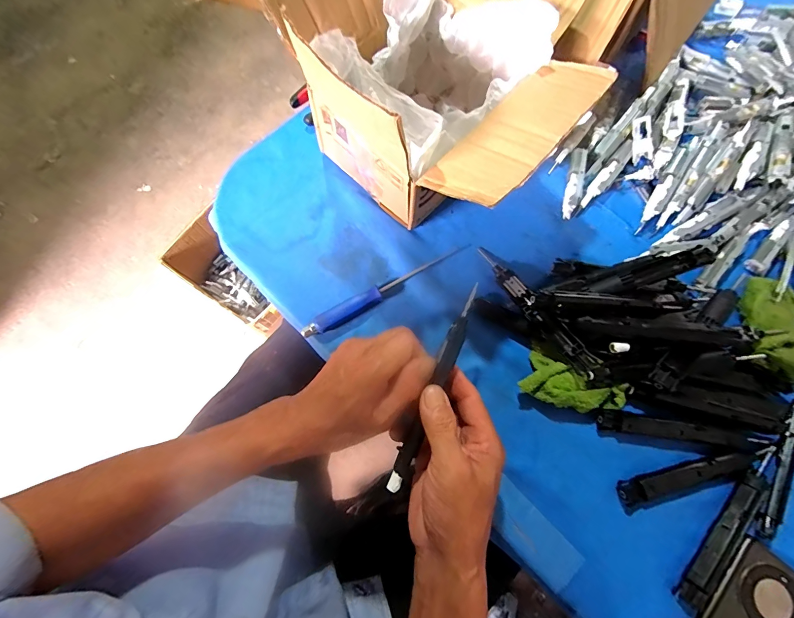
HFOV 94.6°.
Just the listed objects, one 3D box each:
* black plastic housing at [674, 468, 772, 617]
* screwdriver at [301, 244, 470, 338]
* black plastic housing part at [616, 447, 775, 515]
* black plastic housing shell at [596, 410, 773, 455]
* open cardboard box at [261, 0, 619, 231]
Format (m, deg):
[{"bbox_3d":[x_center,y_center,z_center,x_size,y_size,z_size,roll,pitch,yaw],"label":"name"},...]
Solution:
[{"bbox_3d":[0.298,0.210,0.332,0.022,0.012,0.138,40,77,9],"label":"black plastic housing"},{"bbox_3d":[-0.008,-0.021,0.398,0.201,0.016,0.021,-27,76,-9],"label":"screwdriver"},{"bbox_3d":[0.285,0.155,0.348,0.154,0.011,0.028,-17,75,-6],"label":"black plastic housing part"},{"bbox_3d":[0.279,0.120,0.356,0.160,0.010,0.024,7,74,0],"label":"black plastic housing shell"},{"bbox_3d":[0.053,-0.231,0.384,0.264,0.158,0.265,39,77,9],"label":"open cardboard box"}]

